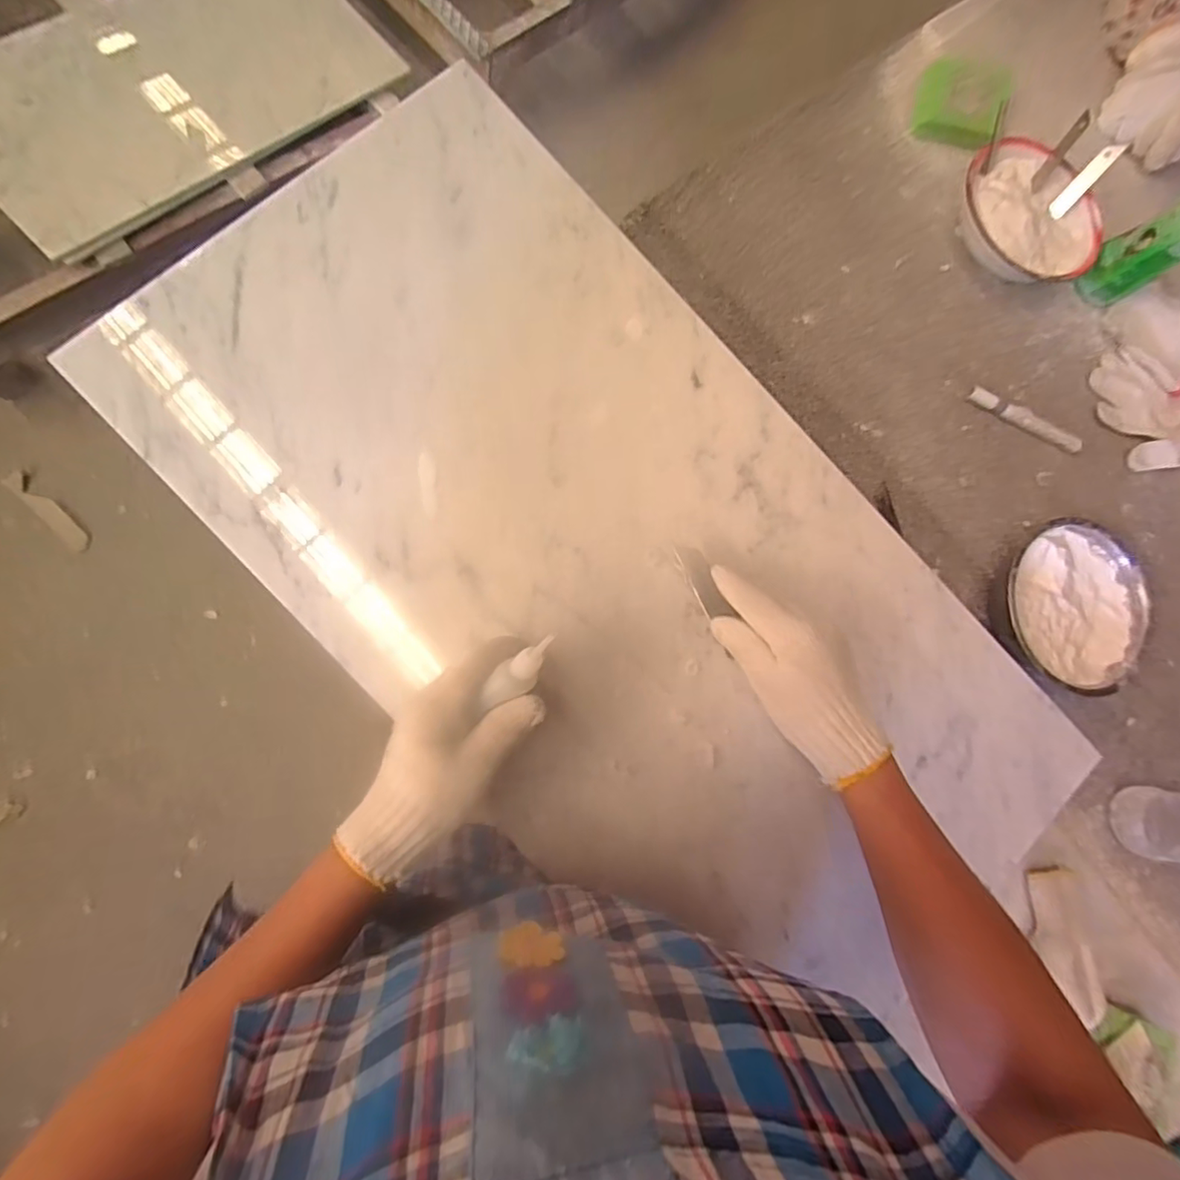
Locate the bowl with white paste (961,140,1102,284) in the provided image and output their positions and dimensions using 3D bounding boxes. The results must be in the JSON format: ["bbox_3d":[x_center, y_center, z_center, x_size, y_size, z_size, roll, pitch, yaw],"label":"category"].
[{"bbox_3d":[0.472,-0.405,0.611,0.163,0.044,0.156,2,80,-11],"label":"bowl with white paste"}]

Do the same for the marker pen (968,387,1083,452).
[{"bbox_3d":[0.466,-0.179,0.595,0.143,0.016,0.019,25,76,-7],"label":"marker pen"}]

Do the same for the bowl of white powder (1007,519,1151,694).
[{"bbox_3d":[0.463,0.013,0.545,0.147,0.058,0.154,2,80,-11],"label":"bowl of white powder"}]

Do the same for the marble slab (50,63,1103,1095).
[{"bbox_3d":[0.028,-0.020,0.436,0.396,0.014,0.756,-44,92,-9],"label":"marble slab"}]

